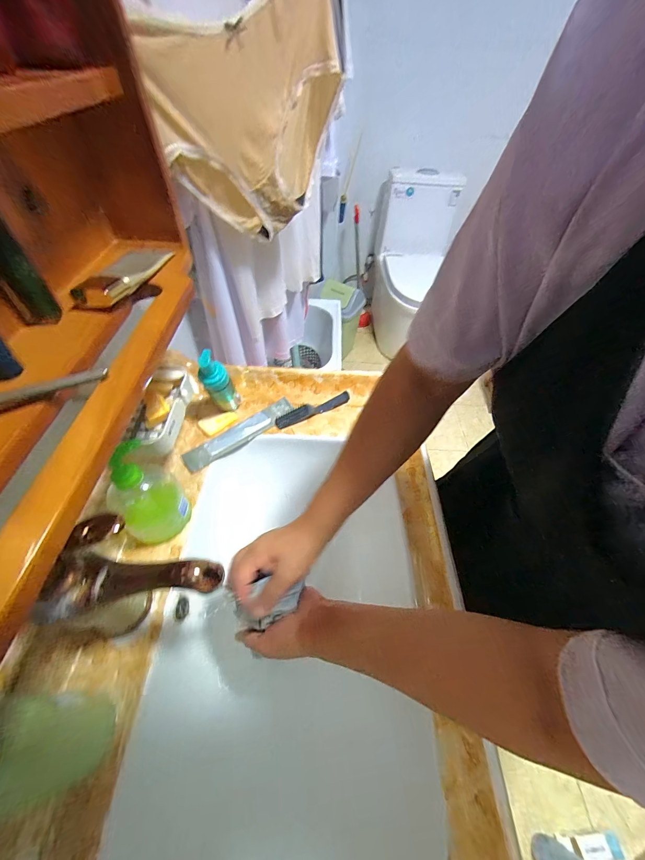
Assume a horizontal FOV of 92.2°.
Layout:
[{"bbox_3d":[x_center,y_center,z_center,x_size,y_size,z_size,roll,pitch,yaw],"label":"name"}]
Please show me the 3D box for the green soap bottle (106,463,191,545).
[{"bbox_3d":[-0.232,0.088,0.411,0.072,0.151,0.080,37,59,23],"label":"green soap bottle"}]

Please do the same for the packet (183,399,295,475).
[{"bbox_3d":[-0.150,0.004,0.573,0.218,0.013,0.047,-34,61,-26],"label":"packet"}]

